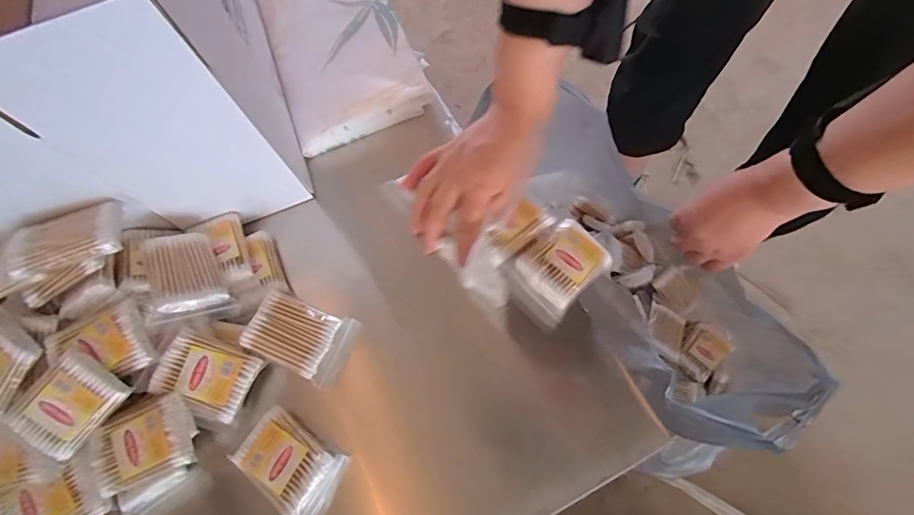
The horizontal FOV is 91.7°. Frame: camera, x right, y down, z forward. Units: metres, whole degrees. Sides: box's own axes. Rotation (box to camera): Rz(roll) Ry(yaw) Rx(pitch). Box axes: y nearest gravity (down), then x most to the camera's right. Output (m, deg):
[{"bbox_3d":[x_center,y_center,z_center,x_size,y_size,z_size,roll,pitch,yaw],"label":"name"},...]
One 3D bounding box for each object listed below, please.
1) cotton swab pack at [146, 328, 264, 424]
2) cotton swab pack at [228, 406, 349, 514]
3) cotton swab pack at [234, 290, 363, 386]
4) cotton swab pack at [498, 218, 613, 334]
[{"bbox_3d":[-0.210,0.098,0.371,0.072,0.009,0.053,25,76,-7],"label":"cotton swab pack"},{"bbox_3d":[-0.137,0.171,0.358,0.084,0.020,0.063,28,73,16],"label":"cotton swab pack"},{"bbox_3d":[-0.139,0.070,0.395,0.086,0.021,0.059,20,70,11],"label":"cotton swab pack"},{"bbox_3d":[0.089,0.009,0.406,0.091,0.018,0.068,-43,72,-14],"label":"cotton swab pack"}]

